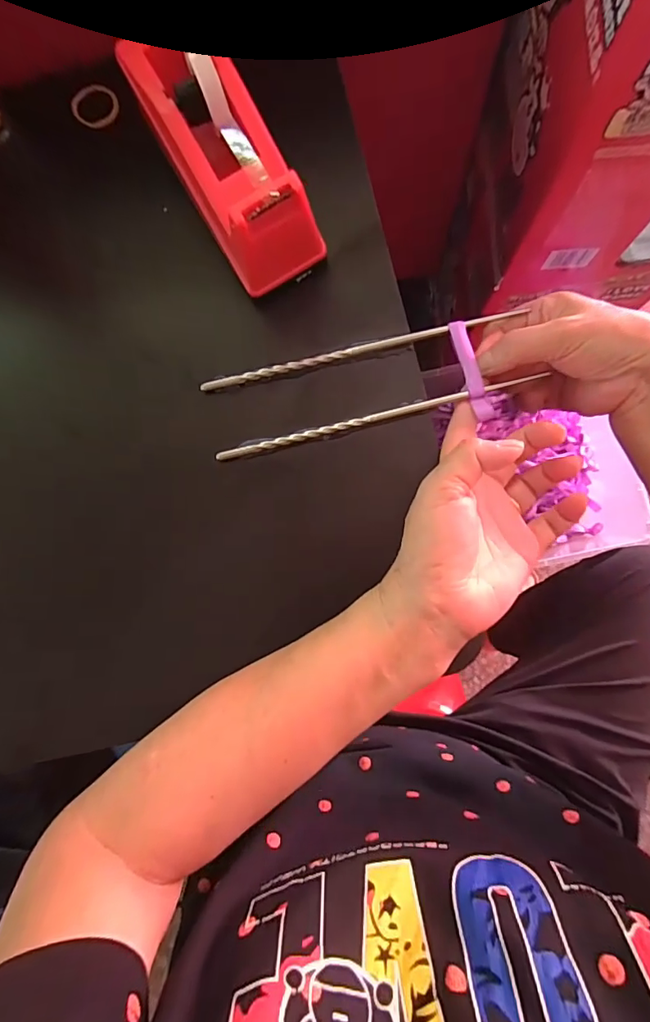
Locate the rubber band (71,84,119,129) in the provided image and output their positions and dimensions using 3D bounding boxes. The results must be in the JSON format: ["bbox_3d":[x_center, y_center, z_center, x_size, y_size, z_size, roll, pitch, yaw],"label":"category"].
[{"bbox_3d":[-0.175,-0.307,0.355,0.034,0.007,0.034,0,88,-4],"label":"rubber band"}]

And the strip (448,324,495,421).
[{"bbox_3d":[0.095,-0.091,0.303,0.011,0.004,0.068,-15,85,-1],"label":"strip"}]

